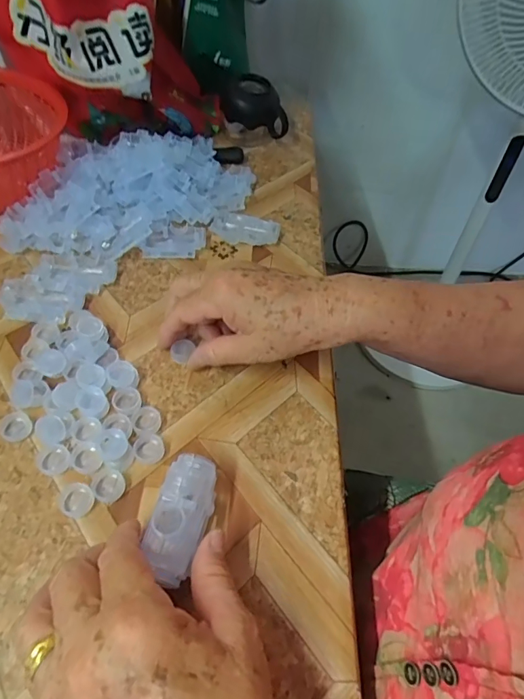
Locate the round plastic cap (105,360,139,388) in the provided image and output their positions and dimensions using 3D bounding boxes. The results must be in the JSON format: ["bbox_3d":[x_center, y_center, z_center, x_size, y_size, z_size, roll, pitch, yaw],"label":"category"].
[{"bbox_3d":[-0.108,0.021,0.344,0.023,0.015,0.020,2,50,-2],"label":"round plastic cap"}]

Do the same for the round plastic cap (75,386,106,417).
[{"bbox_3d":[-0.126,0.038,0.327,0.020,0.010,0.021,-29,57,-24],"label":"round plastic cap"}]

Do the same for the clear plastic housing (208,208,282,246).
[{"bbox_3d":[-0.017,-0.125,0.462,0.070,0.015,0.034,16,52,10],"label":"clear plastic housing"}]

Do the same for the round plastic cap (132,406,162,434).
[{"bbox_3d":[-0.083,0.052,0.324,0.019,0.006,0.020,1,50,-2],"label":"round plastic cap"}]

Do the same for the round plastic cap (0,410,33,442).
[{"bbox_3d":[-0.176,0.055,0.318,0.020,0.005,0.024,-29,58,-24],"label":"round plastic cap"}]

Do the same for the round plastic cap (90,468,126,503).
[{"bbox_3d":[-0.102,0.088,0.294,0.020,0.005,0.023,-29,57,-24],"label":"round plastic cap"}]

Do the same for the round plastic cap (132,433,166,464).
[{"bbox_3d":[-0.079,0.068,0.311,0.020,0.006,0.023,-26,56,-22],"label":"round plastic cap"}]

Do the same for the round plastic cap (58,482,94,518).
[{"bbox_3d":[-0.120,0.096,0.287,0.022,0.006,0.020,1,50,-2],"label":"round plastic cap"}]

